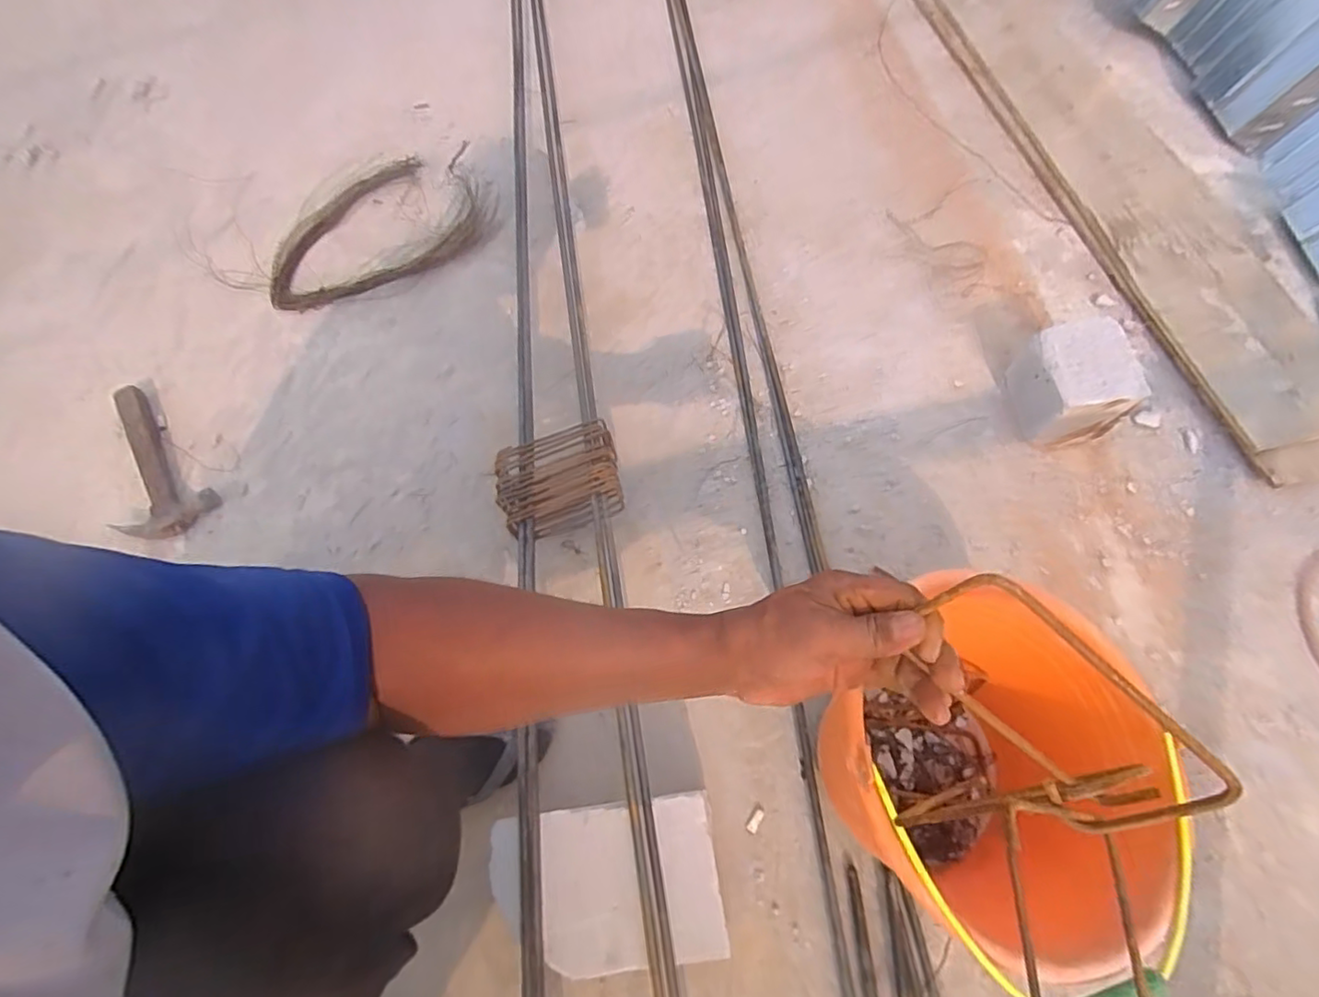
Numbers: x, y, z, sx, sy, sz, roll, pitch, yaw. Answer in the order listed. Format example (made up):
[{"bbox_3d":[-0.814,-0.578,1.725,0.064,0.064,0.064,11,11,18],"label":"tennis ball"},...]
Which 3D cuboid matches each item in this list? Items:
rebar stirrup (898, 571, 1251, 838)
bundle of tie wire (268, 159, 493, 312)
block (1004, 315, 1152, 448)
[{"bbox_3d":[0.197,0.112,0.311,0.158,0.091,0.019,45,47,4],"label":"rebar stirrup"},{"bbox_3d":[-0.553,-0.551,1.188,0.438,0.059,0.336,-17,65,-6],"label":"bundle of tie wire"},{"bbox_3d":[0.584,-0.163,0.873,0.112,0.140,0.144,-6,64,-1],"label":"block"}]

